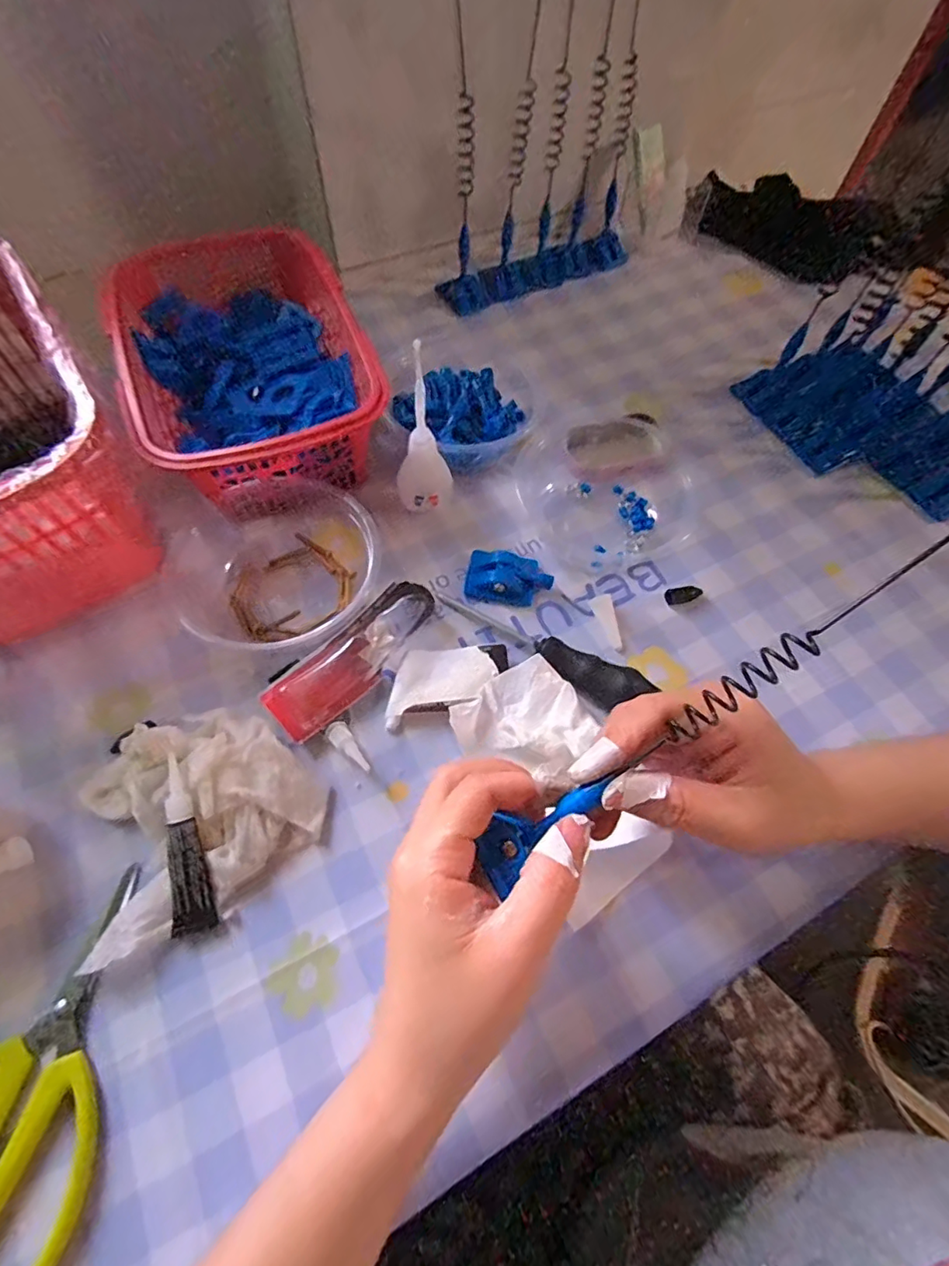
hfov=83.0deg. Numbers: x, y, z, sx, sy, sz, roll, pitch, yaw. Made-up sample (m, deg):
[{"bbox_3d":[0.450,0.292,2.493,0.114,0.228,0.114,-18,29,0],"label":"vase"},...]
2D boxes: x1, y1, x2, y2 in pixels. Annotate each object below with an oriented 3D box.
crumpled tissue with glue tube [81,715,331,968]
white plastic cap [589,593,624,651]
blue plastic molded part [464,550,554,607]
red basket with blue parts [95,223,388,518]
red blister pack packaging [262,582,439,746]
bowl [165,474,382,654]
[{"bbox_3d":[-0.141,0.087,0.270,0.112,0.026,0.093,-27,67,-14],"label":"crumpled tissue with glue tube"},{"bbox_3d":[0.085,-0.007,0.334,0.013,0.008,0.037,-18,65,-10],"label":"white plastic cap"},{"bbox_3d":[0.022,-0.034,0.343,0.053,0.014,0.033,11,64,4],"label":"blue plastic molded part"},{"bbox_3d":[-0.155,-0.184,0.374,0.143,0.073,0.213,-21,66,-12],"label":"red basket with blue parts"},{"bbox_3d":[-0.067,0.011,0.313,0.040,0.015,0.114,42,69,17],"label":"red blister pack packaging"},{"bbox_3d":[-0.127,-0.044,0.327,0.110,0.038,0.105,5,64,1],"label":"bowl"}]

